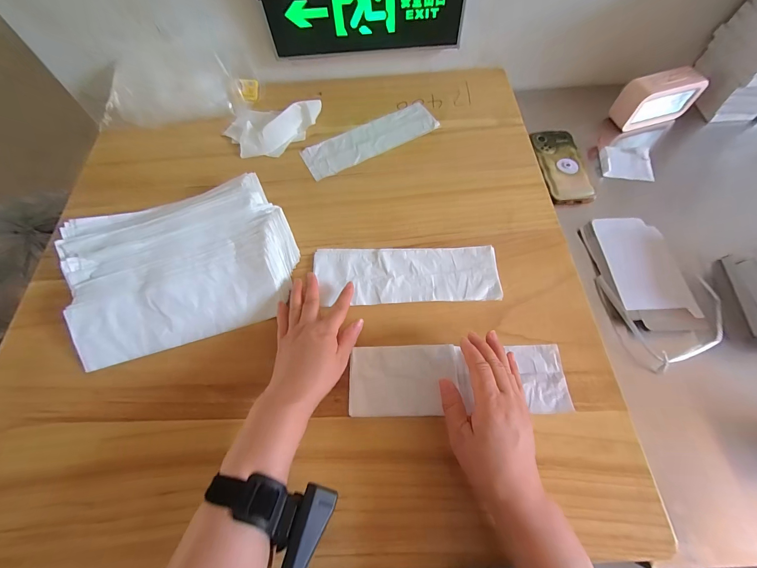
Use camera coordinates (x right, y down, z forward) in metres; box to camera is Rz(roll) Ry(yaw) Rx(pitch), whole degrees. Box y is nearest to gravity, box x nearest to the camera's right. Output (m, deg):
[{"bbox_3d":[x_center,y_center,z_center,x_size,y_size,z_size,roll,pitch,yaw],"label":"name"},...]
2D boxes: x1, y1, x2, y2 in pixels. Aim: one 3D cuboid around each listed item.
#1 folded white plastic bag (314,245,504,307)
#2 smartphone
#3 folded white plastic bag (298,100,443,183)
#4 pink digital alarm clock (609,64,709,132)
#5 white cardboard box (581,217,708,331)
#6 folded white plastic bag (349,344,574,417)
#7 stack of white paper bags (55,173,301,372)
[{"bbox_3d":[0.038,-0.013,0.452,0.248,0.006,0.086,0,64,3],"label":"folded white plastic bag"},{"bbox_3d":[0.321,-0.211,0.580,0.079,0.016,0.160,-5,63,0],"label":"smartphone"},{"bbox_3d":[-0.012,-0.254,0.569,0.240,0.006,0.079,-28,65,-11],"label":"folded white plastic bag"},{"bbox_3d":[0.513,-0.343,0.608,0.141,0.080,0.049,-15,63,-5],"label":"pink digital alarm clock"},{"bbox_3d":[0.388,-0.020,0.481,0.107,0.031,0.179,-5,63,0],"label":"white cardboard box"},{"bbox_3d":[0.092,0.112,0.389,0.251,0.008,0.079,-2,64,1],"label":"folded white plastic bag"},{"bbox_3d":[-0.265,-0.034,0.443,0.293,0.041,0.217,-17,63,-6],"label":"stack of white paper bags"}]

